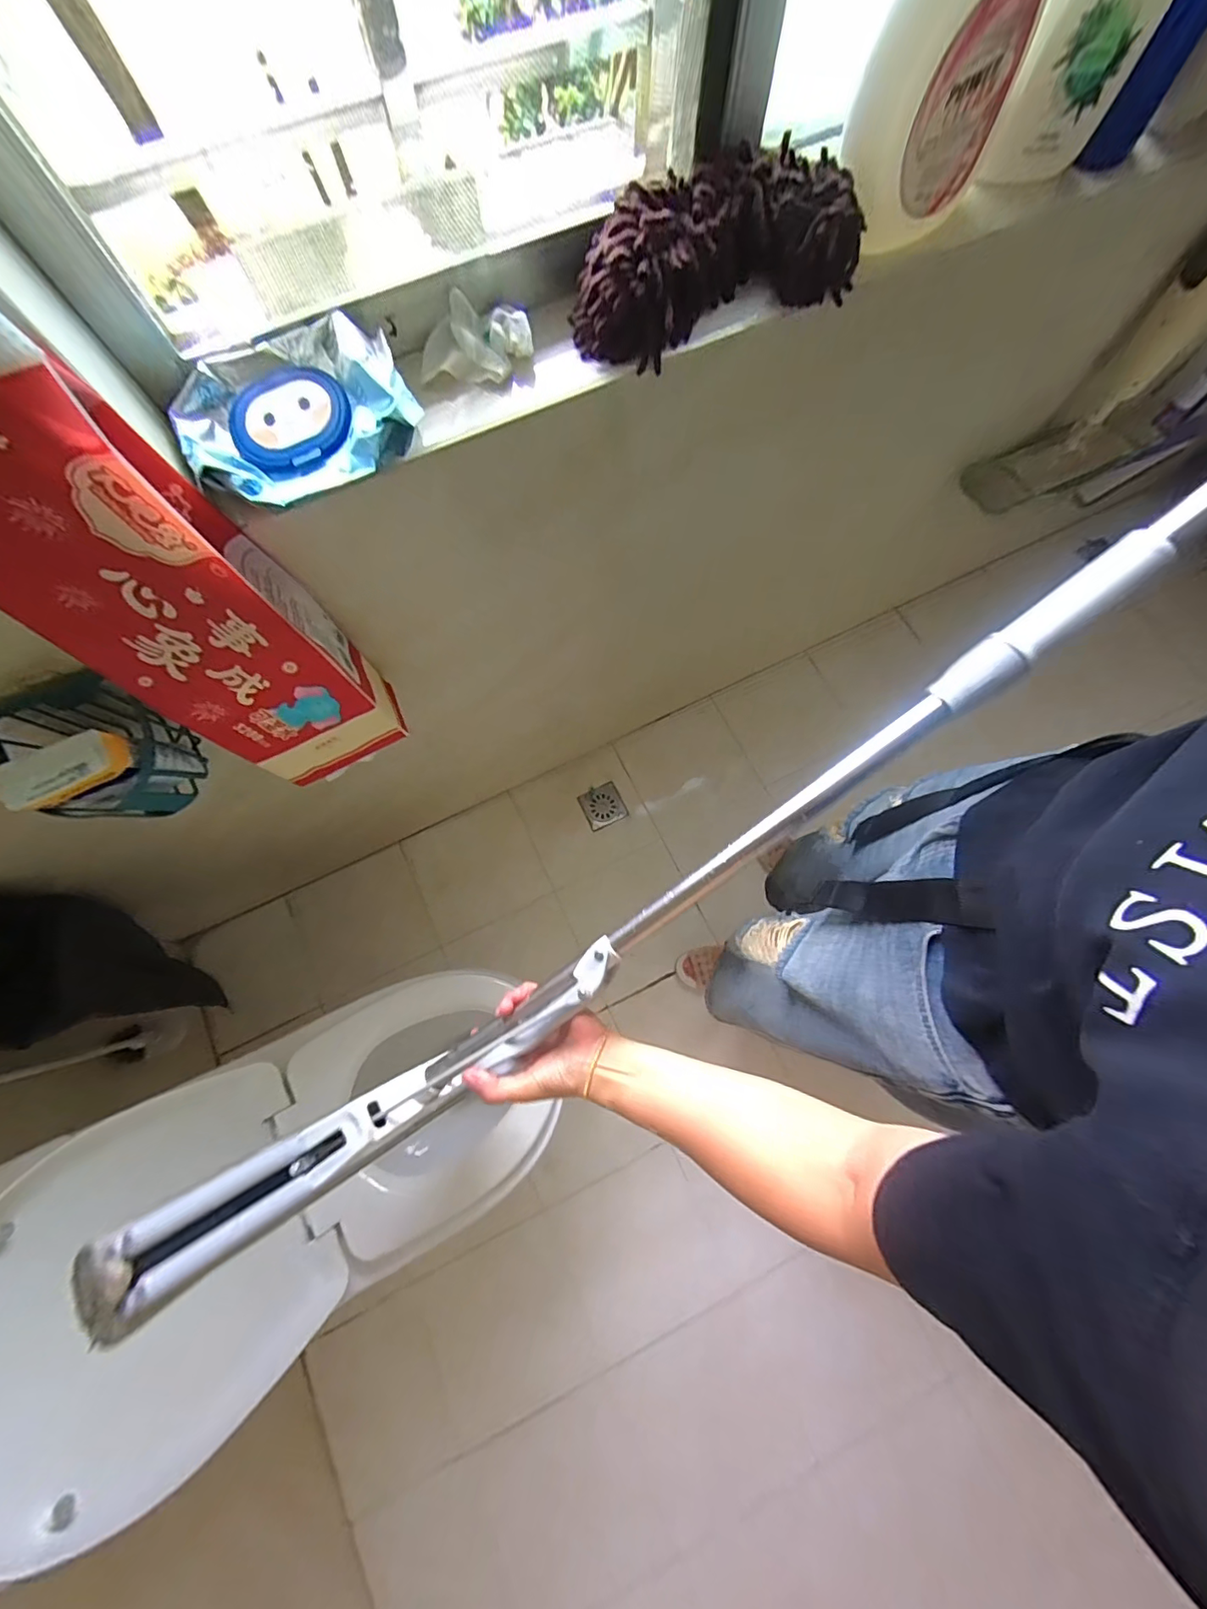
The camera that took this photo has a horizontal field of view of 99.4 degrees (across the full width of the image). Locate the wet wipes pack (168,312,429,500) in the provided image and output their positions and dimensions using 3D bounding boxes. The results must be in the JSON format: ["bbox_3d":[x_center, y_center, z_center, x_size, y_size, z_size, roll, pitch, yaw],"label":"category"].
[{"bbox_3d":[-0.251,-0.321,0.422,0.181,0.048,0.138,-24,77,-5],"label":"wet wipes pack"}]

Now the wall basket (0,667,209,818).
[{"bbox_3d":[-0.514,-0.050,0.530,0.107,0.114,0.120,-36,78,-8],"label":"wall basket"}]

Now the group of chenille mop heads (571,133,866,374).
[{"bbox_3d":[0.099,-0.488,0.455,0.256,0.080,0.095,-21,76,-5],"label":"group of chenille mop heads"}]

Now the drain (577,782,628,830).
[{"bbox_3d":[-0.001,0.003,1.339,0.106,0.012,0.102,-27,77,-6],"label":"drain"}]

